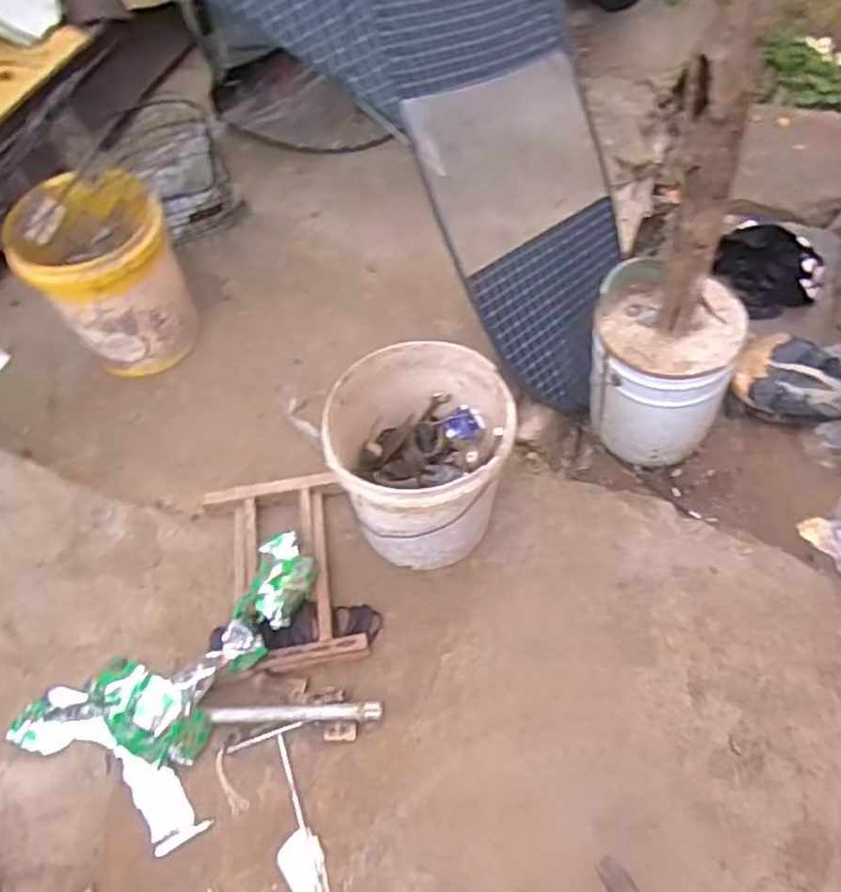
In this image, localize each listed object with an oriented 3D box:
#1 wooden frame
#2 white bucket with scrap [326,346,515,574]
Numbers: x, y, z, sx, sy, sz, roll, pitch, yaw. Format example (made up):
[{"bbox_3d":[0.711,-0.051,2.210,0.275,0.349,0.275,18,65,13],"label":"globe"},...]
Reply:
[{"bbox_3d":[-0.265,0.234,1.339,0.271,0.047,0.389,-12,57,-3],"label":"wooden frame"},{"bbox_3d":[-0.006,0.035,1.292,0.304,0.348,0.300,-2,57,4],"label":"white bucket with scrap"}]

